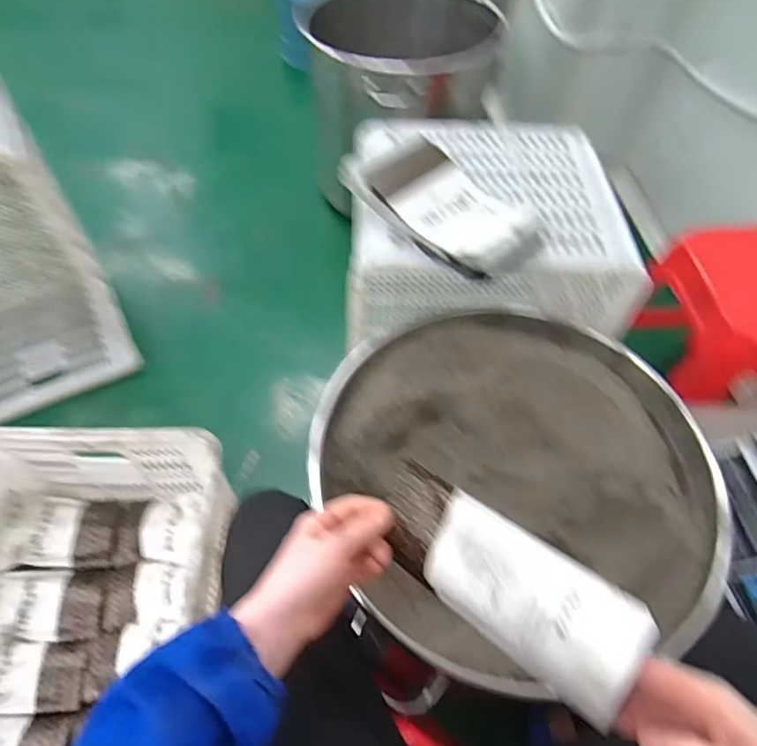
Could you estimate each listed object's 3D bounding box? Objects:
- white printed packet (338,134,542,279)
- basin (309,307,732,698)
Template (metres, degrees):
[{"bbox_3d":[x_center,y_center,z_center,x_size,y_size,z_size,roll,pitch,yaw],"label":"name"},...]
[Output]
[{"bbox_3d":[0.095,-0.247,0.774,0.289,0.060,0.160,39,63,22],"label":"white printed packet"},{"bbox_3d":[0.171,0.144,0.741,0.492,0.166,0.464,1,56,-1],"label":"basin"}]

